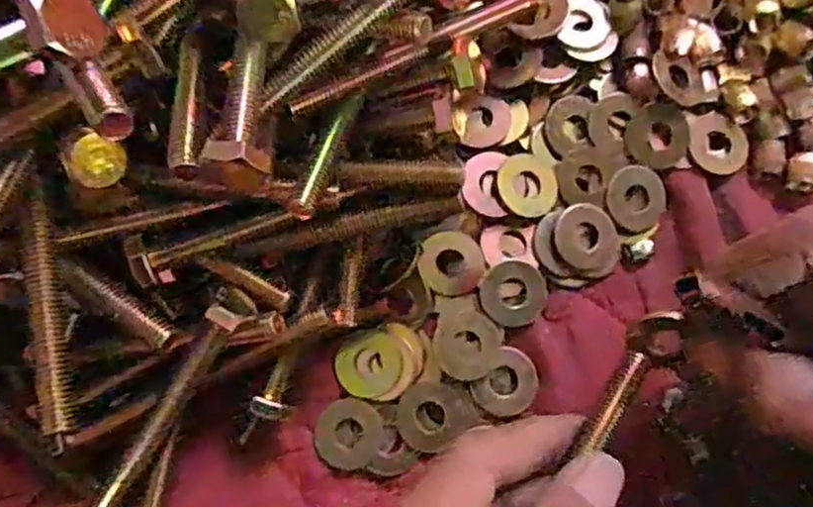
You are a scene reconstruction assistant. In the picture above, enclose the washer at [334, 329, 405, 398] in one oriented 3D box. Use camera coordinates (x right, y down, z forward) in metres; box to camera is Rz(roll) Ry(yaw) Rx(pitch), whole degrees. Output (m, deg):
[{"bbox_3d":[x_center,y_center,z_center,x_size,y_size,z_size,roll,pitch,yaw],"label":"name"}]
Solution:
[{"bbox_3d":[-0.013,0.040,0.257,0.024,0.004,0.024,0,77,1],"label":"washer"}]

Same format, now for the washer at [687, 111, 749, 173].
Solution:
[{"bbox_3d":[0.122,-0.043,0.273,0.023,0.004,0.025,0,86,-4],"label":"washer"}]

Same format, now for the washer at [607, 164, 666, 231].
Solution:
[{"bbox_3d":[0.088,-0.021,0.269,0.024,0.005,0.024,0,77,1],"label":"washer"}]

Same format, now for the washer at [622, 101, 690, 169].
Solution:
[{"bbox_3d":[0.097,-0.046,0.270,0.025,0.005,0.025,0,77,1],"label":"washer"}]

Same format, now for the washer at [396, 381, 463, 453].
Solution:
[{"bbox_3d":[0.008,0.059,0.254,0.023,0.004,0.023,0,77,1],"label":"washer"}]

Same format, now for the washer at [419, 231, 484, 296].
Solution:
[{"bbox_3d":[0.017,0.004,0.258,0.022,0.004,0.023,1,95,9],"label":"washer"}]

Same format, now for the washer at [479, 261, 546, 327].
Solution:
[{"bbox_3d":[0.040,0.015,0.258,0.024,0.004,0.023,0,77,1],"label":"washer"}]

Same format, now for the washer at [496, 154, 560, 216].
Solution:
[{"bbox_3d":[0.045,-0.026,0.261,0.024,0.004,0.024,4,79,-19],"label":"washer"}]

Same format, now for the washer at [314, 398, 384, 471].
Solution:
[{"bbox_3d":[-0.021,0.065,0.252,0.024,0.004,0.024,0,77,1],"label":"washer"}]

